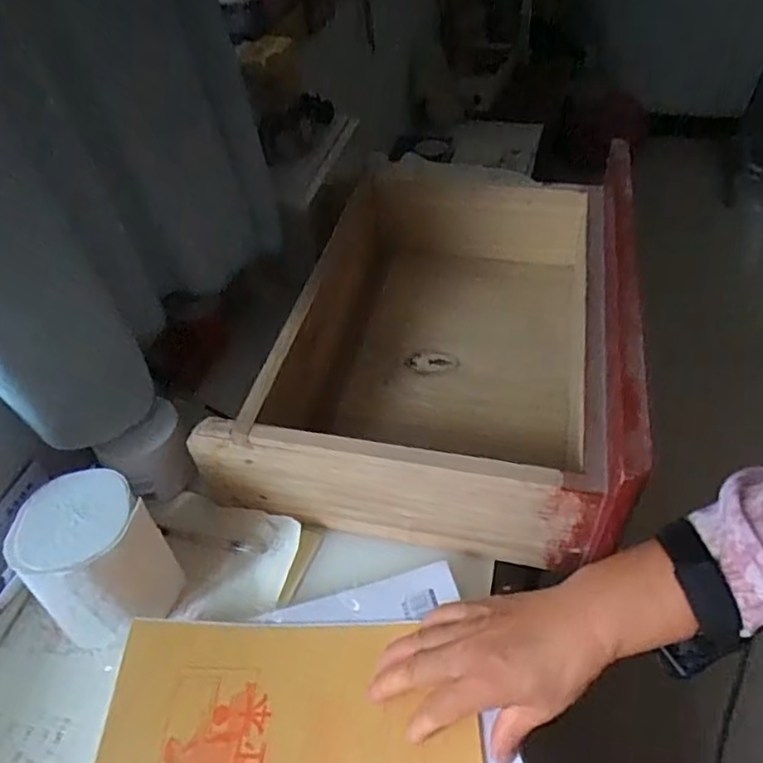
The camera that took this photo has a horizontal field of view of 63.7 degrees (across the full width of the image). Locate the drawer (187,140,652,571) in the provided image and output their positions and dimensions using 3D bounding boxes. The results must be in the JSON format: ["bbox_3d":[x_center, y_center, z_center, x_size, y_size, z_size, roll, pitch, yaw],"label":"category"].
[{"bbox_3d":[0.070,-0.063,0.628,0.340,0.155,0.448,10,47,14],"label":"drawer"}]

